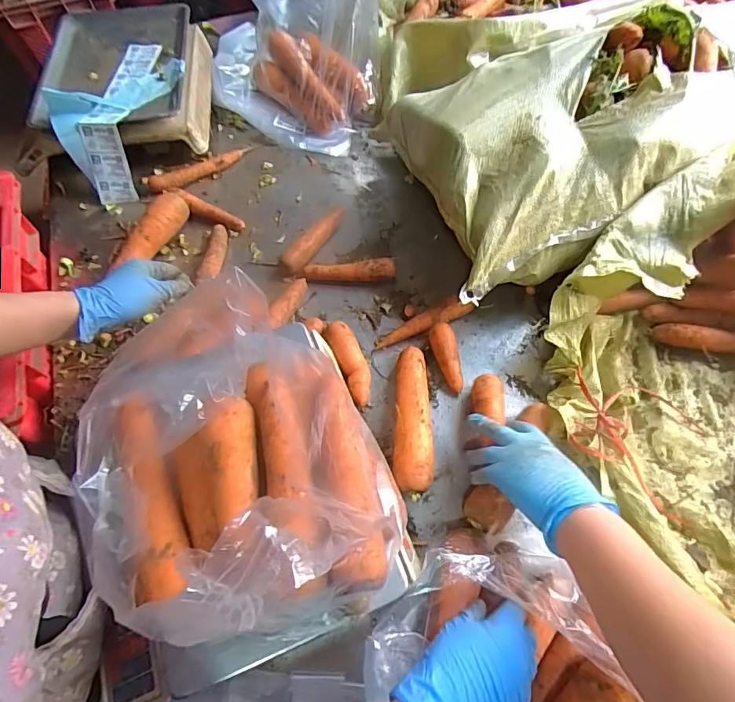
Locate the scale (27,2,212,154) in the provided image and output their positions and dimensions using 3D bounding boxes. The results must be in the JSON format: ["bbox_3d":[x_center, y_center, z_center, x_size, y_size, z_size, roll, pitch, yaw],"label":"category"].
[{"bbox_3d":[-0.438,-0.503,0.863,0.264,0.109,0.366,-6,63,-3],"label":"scale"}]

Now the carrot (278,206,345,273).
[{"bbox_3d":[-0.080,-0.187,0.747,0.030,0.038,0.165,32,67,16],"label":"carrot"}]

